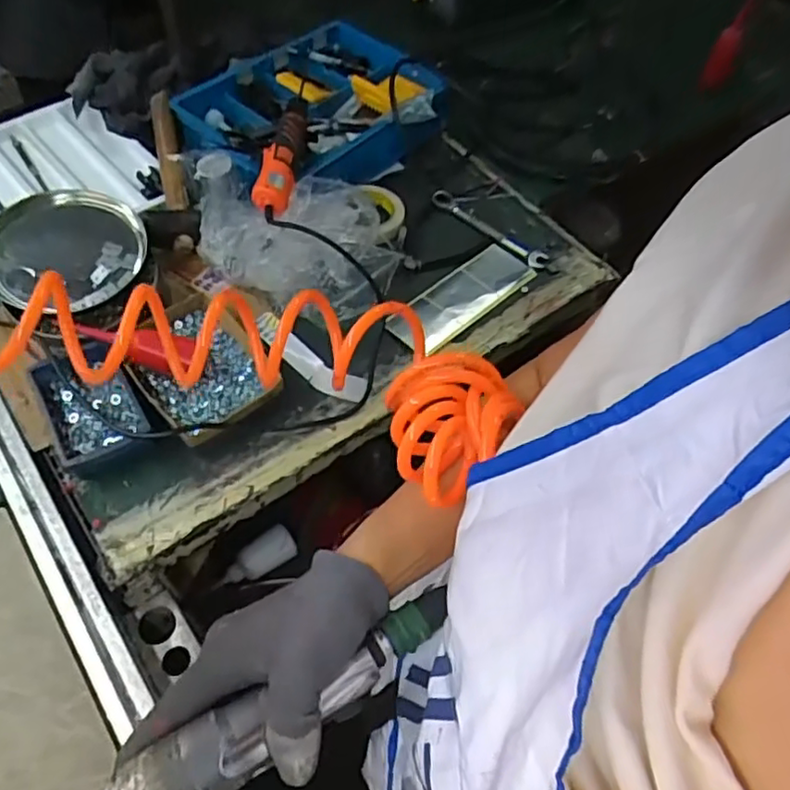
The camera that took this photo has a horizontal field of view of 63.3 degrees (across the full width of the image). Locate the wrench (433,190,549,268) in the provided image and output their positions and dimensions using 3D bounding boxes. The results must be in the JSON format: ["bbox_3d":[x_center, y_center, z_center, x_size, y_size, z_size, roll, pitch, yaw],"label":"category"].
[{"bbox_3d":[0.142,-0.257,0.978,0.210,0.011,0.032,37,62,19],"label":"wrench"}]

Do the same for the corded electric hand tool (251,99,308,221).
[{"bbox_3d":[-0.155,-0.335,0.886,0.055,0.050,0.273,3,56,-1],"label":"corded electric hand tool"}]

